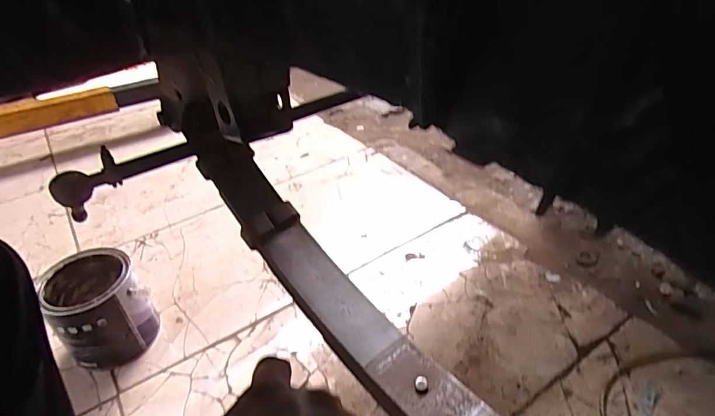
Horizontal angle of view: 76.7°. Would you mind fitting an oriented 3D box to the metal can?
[{"bbox_3d":[-0.437,0.182,0.784,0.141,0.164,0.132,-32,45,-32],"label":"metal can"}]

